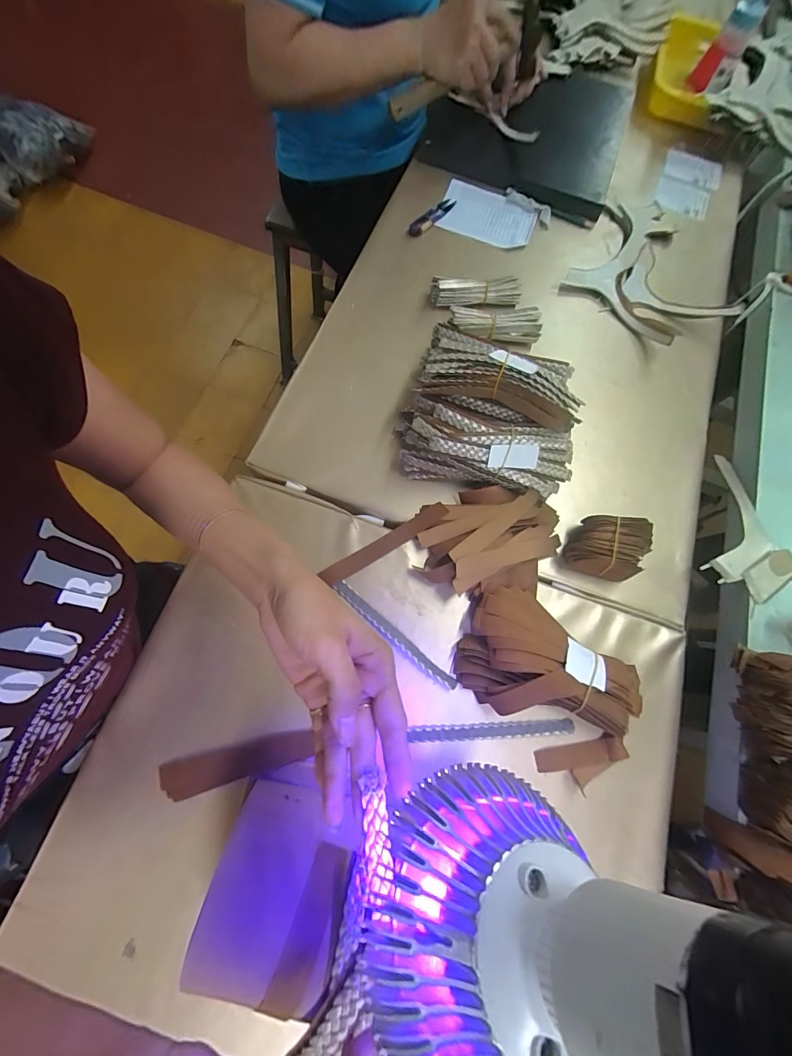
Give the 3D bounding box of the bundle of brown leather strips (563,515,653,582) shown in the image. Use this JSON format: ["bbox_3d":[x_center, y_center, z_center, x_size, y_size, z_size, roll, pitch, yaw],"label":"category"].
[{"bbox_3d":[0.225,0.019,0.420,0.077,0.052,0.057,16,72,1],"label":"bundle of brown leather strips"}]

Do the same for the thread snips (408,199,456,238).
[{"bbox_3d":[0.053,-0.452,0.563,0.078,0.017,0.018,-34,75,3],"label":"thread snips"}]

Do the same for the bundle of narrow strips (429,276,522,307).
[{"bbox_3d":[0.108,-0.318,0.520,0.117,0.041,0.027,-2,74,-6],"label":"bundle of narrow strips"}]

